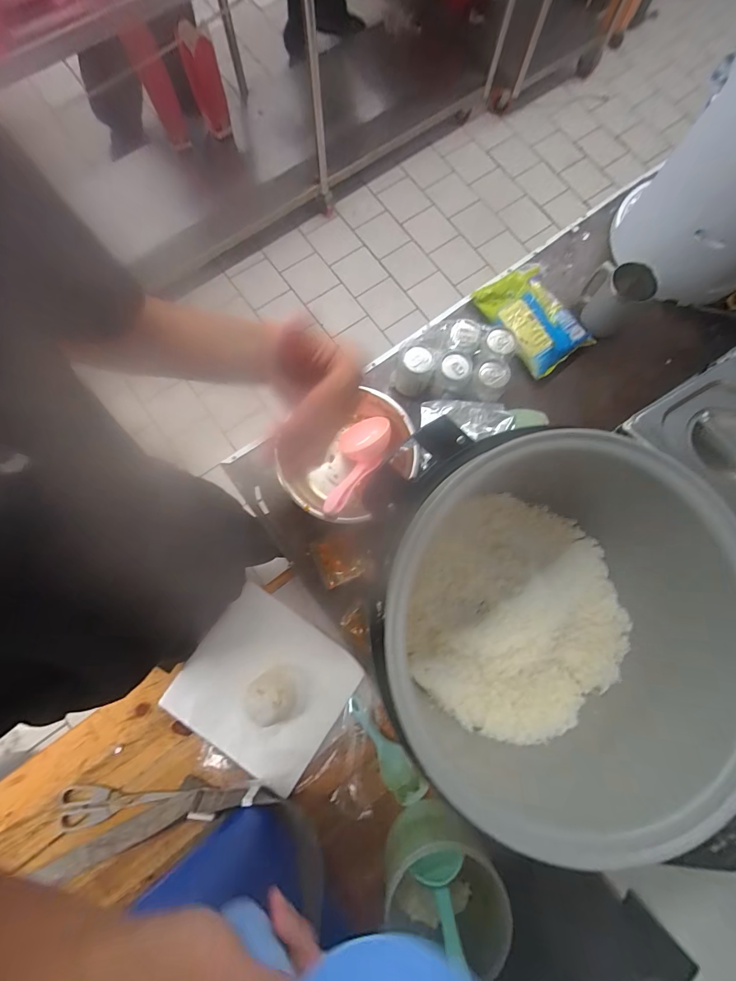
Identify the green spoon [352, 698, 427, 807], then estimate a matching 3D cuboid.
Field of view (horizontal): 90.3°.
[{"bbox_3d":[0.029,0.442,0.624,0.051,0.029,0.177,-36,82,-7],"label":"green spoon"}]

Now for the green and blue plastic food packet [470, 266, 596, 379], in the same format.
[{"bbox_3d":[0.311,-0.332,0.695,0.118,0.046,0.206,-35,82,-7],"label":"green and blue plastic food packet"}]

